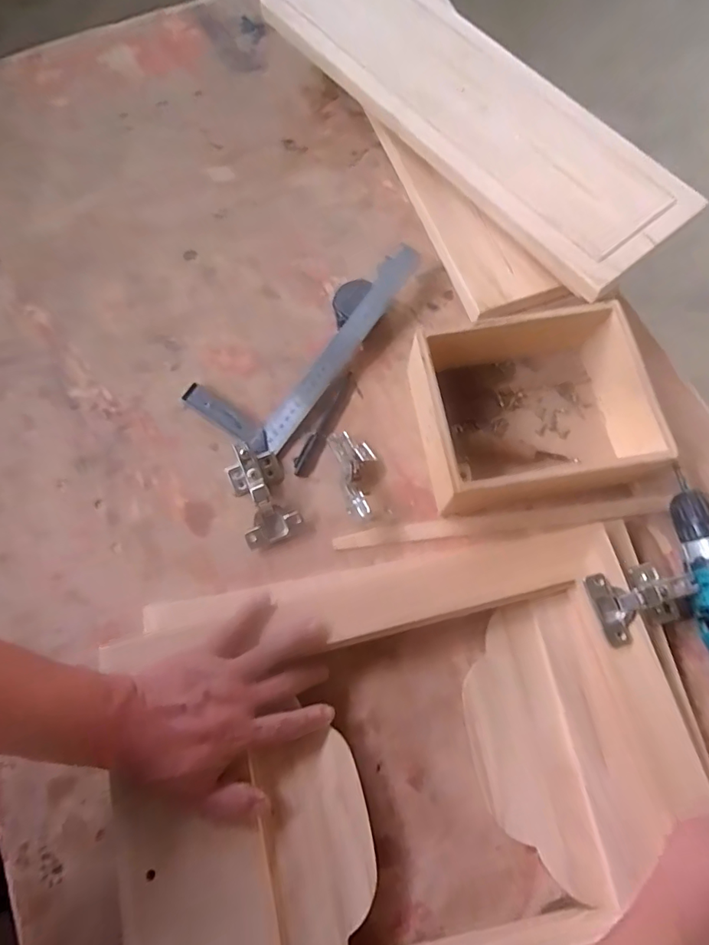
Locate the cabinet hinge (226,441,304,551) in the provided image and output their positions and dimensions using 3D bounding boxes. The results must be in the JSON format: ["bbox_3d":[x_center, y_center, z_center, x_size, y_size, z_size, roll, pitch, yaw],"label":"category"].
[{"bbox_3d":[-0.097,0.021,0.511,0.056,0.028,0.100,-24,73,-7],"label":"cabinet hinge"}]

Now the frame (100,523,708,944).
[{"bbox_3d":[0.043,0.260,0.425,0.467,0.060,0.367,-12,72,-4],"label":"frame"}]

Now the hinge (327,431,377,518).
[{"bbox_3d":[0.005,-0.001,0.515,0.044,0.036,0.100,-15,72,-5],"label":"hinge"}]

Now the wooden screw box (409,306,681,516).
[{"bbox_3d":[0.177,-0.061,0.510,0.224,0.086,0.174,-11,72,-3],"label":"wooden screw box"}]

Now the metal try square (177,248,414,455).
[{"bbox_3d":[-0.050,-0.162,0.569,0.122,0.036,0.302,37,76,11],"label":"metal try square"}]

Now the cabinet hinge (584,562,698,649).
[{"bbox_3d":[0.263,0.116,0.454,0.096,0.026,0.061,-9,71,-20],"label":"cabinet hinge"}]

